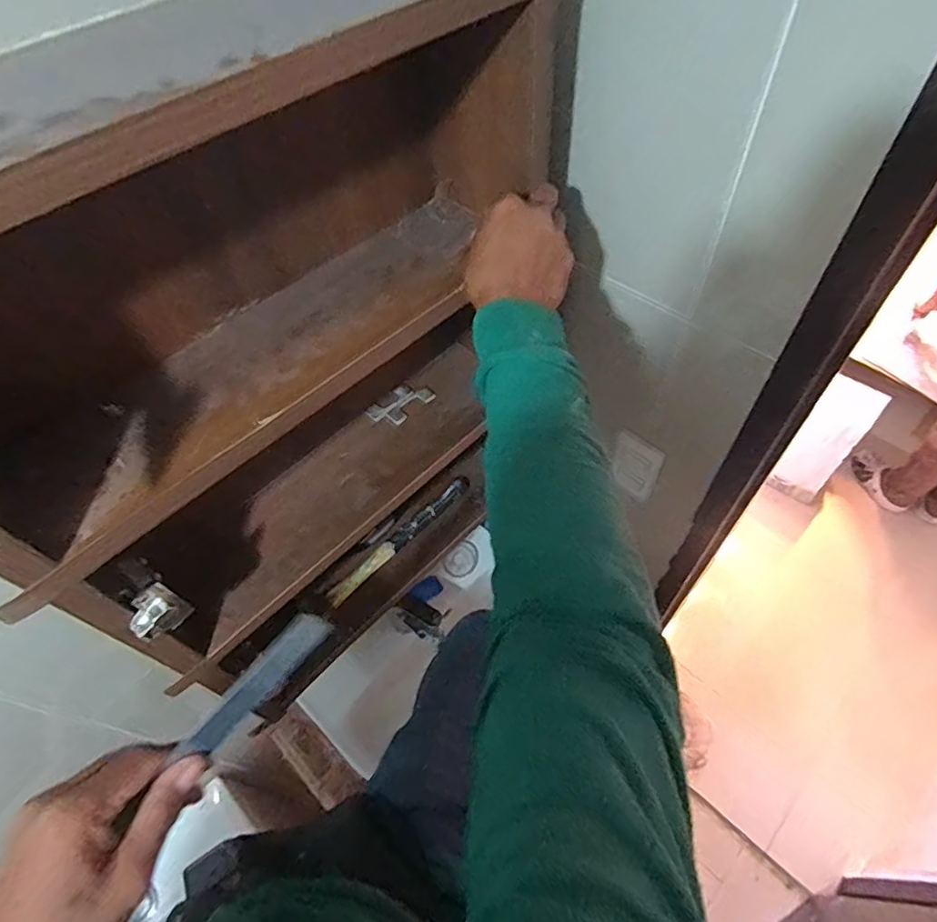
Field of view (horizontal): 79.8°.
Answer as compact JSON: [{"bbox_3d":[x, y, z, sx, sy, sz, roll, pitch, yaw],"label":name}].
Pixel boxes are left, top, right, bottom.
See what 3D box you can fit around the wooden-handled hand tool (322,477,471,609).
[{"bbox_3d":[-0.097,0.113,0.817,0.265,0.016,0.025,-40,61,-22],"label":"wooden-handled hand tool"}]

